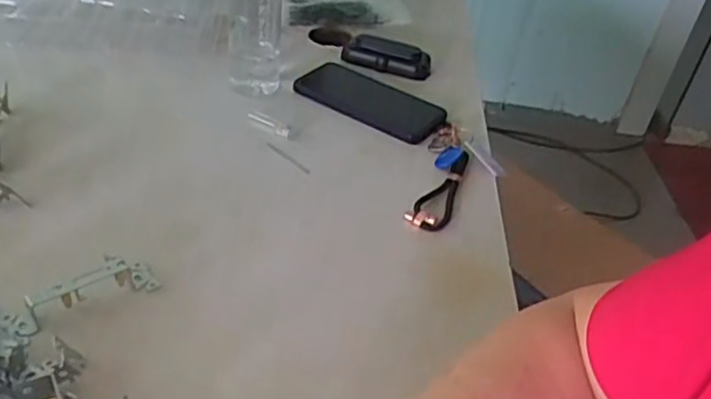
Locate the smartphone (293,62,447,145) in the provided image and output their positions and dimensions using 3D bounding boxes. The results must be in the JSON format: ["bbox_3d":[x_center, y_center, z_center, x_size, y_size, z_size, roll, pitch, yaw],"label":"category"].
[{"bbox_3d":[0.015,-0.114,0.730,0.168,0.006,0.089,28,42,24],"label":"smartphone"}]

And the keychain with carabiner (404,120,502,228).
[{"bbox_3d":[0.099,-0.022,0.630,0.073,0.013,0.160,16,39,10],"label":"keychain with carabiner"}]

